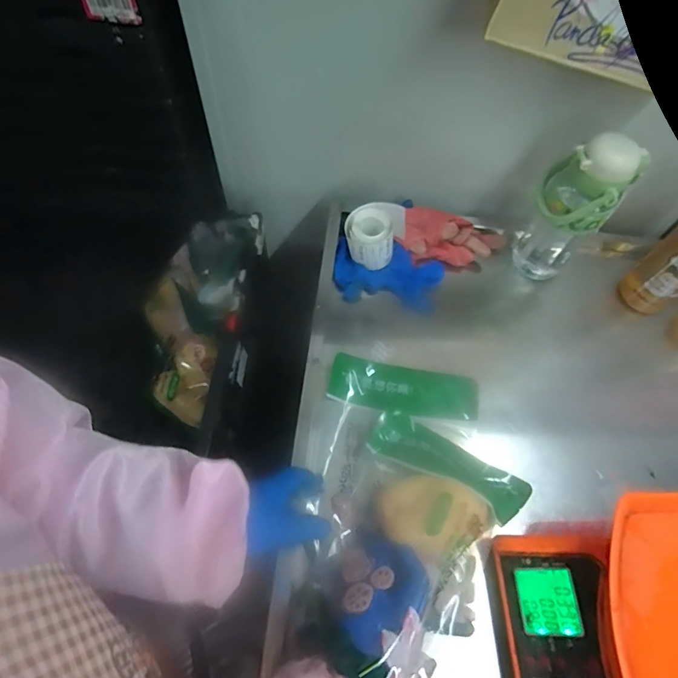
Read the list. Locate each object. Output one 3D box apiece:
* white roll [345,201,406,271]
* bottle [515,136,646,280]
[{"bbox_3d":[0.051,-0.150,0.668,0.086,0.061,0.070,6,62,0],"label":"white roll"},{"bbox_3d":[0.301,-0.168,0.615,0.096,0.226,0.077,35,66,14],"label":"bottle"}]

